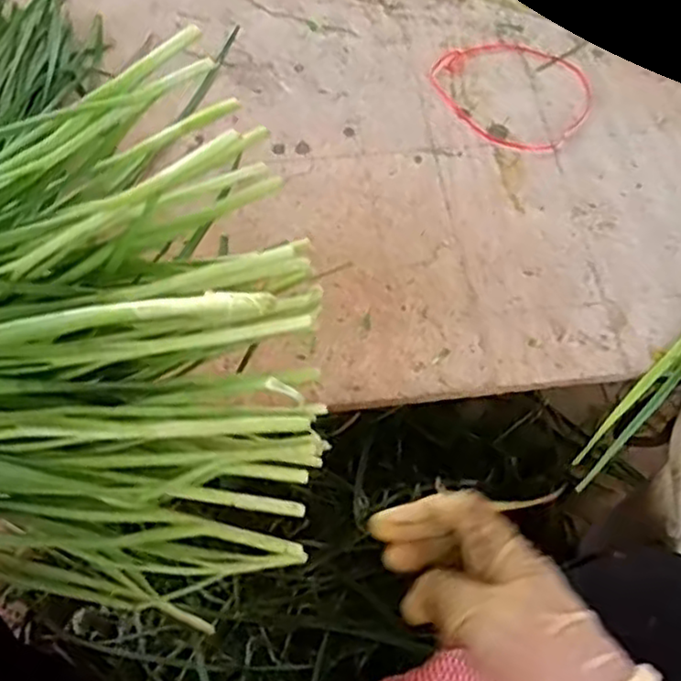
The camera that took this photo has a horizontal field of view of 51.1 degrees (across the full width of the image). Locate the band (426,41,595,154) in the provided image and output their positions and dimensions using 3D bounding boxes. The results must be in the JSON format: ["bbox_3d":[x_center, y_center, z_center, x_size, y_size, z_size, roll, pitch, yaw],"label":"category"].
[{"bbox_3d":[0.143,-0.209,0.591,0.129,0.005,0.116,42,69,17],"label":"band"}]

